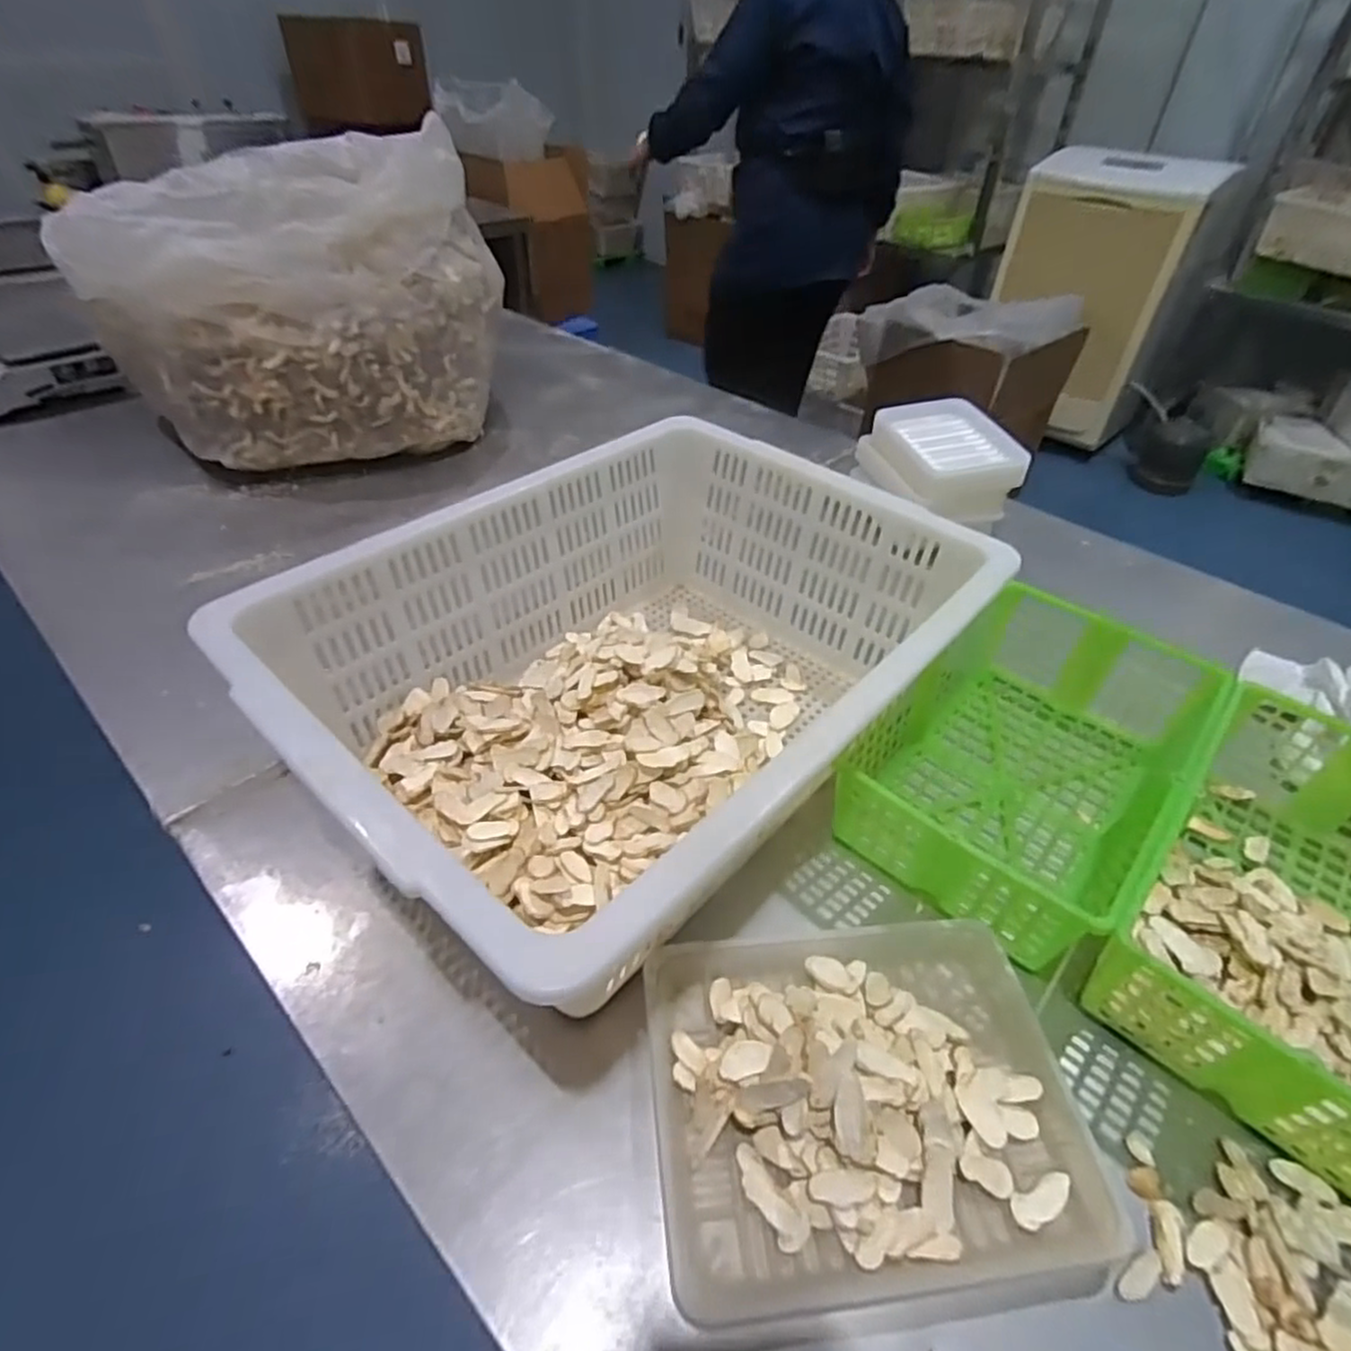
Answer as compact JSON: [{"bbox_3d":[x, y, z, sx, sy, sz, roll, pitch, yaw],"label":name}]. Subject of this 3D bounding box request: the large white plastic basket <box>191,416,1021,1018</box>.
[{"bbox_3d":[-0.027,-0.002,0.604,0.383,0.194,0.521,33,50,28],"label":"large white plastic basket"}]

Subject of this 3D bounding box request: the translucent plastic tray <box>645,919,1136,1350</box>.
[{"bbox_3d":[0.118,0.258,0.441,0.259,0.053,0.212,-2,43,-6],"label":"translucent plastic tray"}]

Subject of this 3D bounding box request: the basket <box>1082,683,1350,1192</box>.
[{"bbox_3d":[0.472,0.163,0.522,0.216,0.100,0.368,34,51,29],"label":"basket"}]

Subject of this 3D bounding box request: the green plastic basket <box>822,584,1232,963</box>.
[{"bbox_3d":[0.305,0.067,0.613,0.206,0.108,0.338,33,50,28],"label":"green plastic basket"}]

